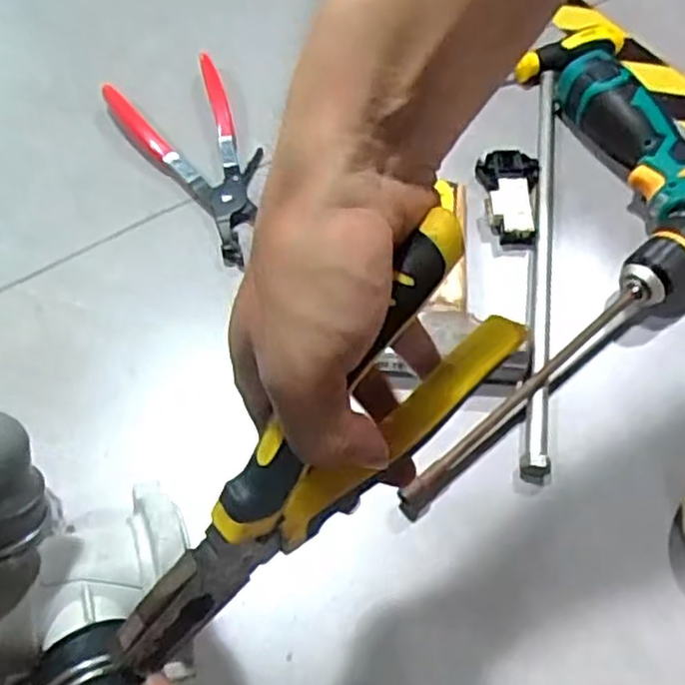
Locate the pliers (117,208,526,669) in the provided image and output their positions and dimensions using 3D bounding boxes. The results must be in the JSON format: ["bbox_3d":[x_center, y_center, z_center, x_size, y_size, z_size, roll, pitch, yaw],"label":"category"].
[{"bbox_3d":[-0.009,0.047,0.265,0.031,0.088,0.185,42,91,20],"label":"pliers"}]

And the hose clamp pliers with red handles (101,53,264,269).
[{"bbox_3d":[-0.108,-0.157,0.606,0.095,0.027,0.206,-29,65,-16],"label":"hose clamp pliers with red handles"}]

